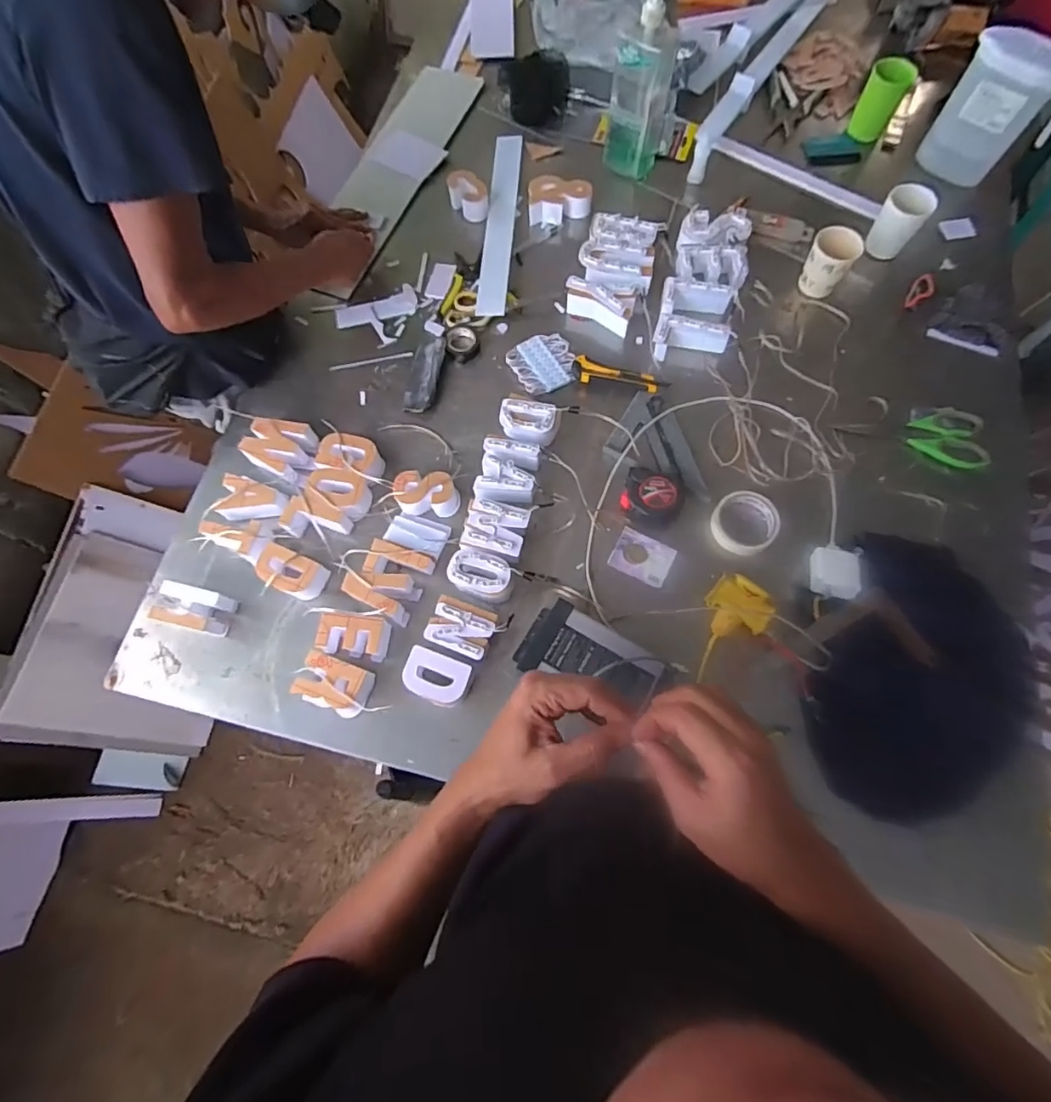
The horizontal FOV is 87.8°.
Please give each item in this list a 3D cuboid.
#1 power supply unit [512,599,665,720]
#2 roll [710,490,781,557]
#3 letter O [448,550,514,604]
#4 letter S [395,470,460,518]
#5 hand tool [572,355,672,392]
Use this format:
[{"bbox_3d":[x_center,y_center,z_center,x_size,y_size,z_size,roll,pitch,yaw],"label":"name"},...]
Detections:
[{"bbox_3d":[0.079,0.143,0.705,0.172,0.054,0.103,29,74,9],"label":"power supply unit"},{"bbox_3d":[0.312,-0.040,0.776,0.091,0.025,0.105,40,76,12],"label":"roll"},{"bbox_3d":[-0.059,0.036,0.745,0.092,0.037,0.062,20,73,6],"label":"letter O"},{"bbox_3d":[-0.143,-0.083,0.788,0.090,0.039,0.060,-1,70,1],"label":"letter S"},{"bbox_3d":[0.152,-0.277,0.863,0.155,0.011,0.041,11,69,4],"label":"hand tool"}]

